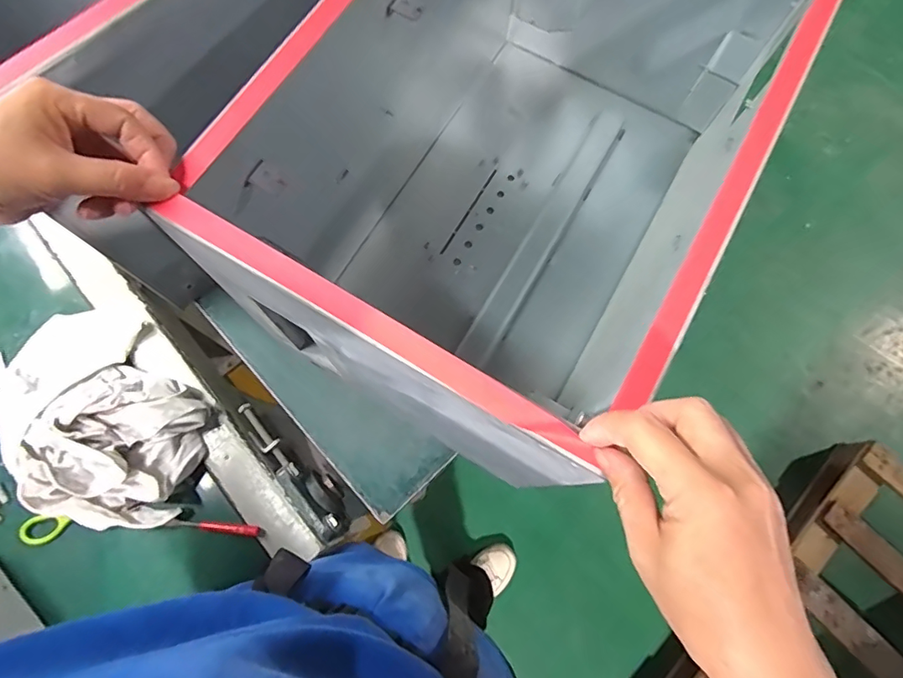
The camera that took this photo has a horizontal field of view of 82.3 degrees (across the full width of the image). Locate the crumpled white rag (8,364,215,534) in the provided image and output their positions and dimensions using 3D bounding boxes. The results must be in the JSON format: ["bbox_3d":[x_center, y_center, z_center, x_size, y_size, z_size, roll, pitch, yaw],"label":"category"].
[{"bbox_3d":[-0.339,0.107,0.519,0.150,0.065,0.155,18,74,4],"label":"crumpled white rag"}]

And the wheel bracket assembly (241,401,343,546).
[{"bbox_3d":[-0.173,0.141,0.576,0.042,0.061,0.179,-39,78,-12],"label":"wheel bracket assembly"}]

